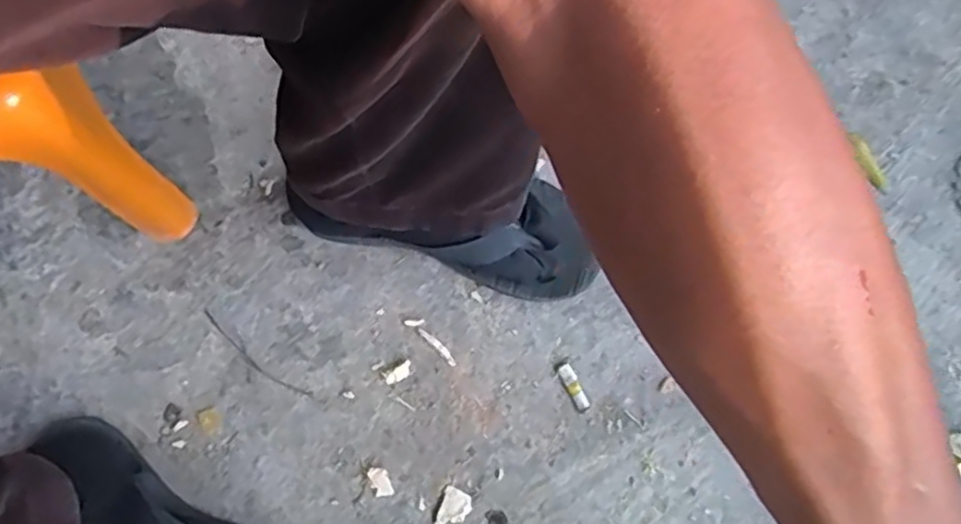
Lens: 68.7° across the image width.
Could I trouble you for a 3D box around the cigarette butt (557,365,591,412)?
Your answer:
[{"bbox_3d":[0.081,0.109,0.610,0.012,0.004,0.043,-25,72,-11],"label":"cigarette butt"}]

